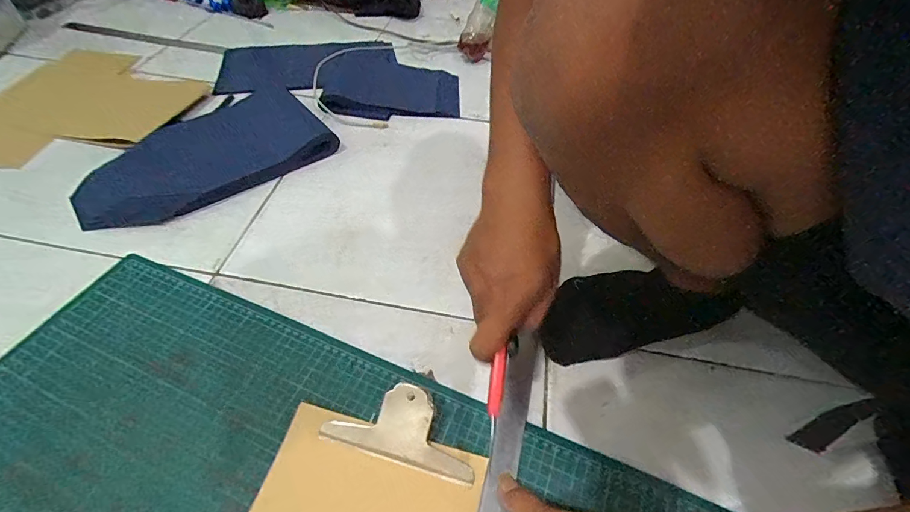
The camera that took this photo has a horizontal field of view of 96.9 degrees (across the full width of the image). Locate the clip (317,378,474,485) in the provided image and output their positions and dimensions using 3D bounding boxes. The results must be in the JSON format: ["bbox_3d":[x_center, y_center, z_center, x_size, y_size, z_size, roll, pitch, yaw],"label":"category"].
[{"bbox_3d":[-0.045,0.151,0.368,0.139,0.038,0.064,15,52,7],"label":"clip"}]

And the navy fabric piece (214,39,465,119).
[{"bbox_3d":[-0.215,-0.353,0.763,0.439,0.034,0.257,2,51,-3],"label":"navy fabric piece"}]

